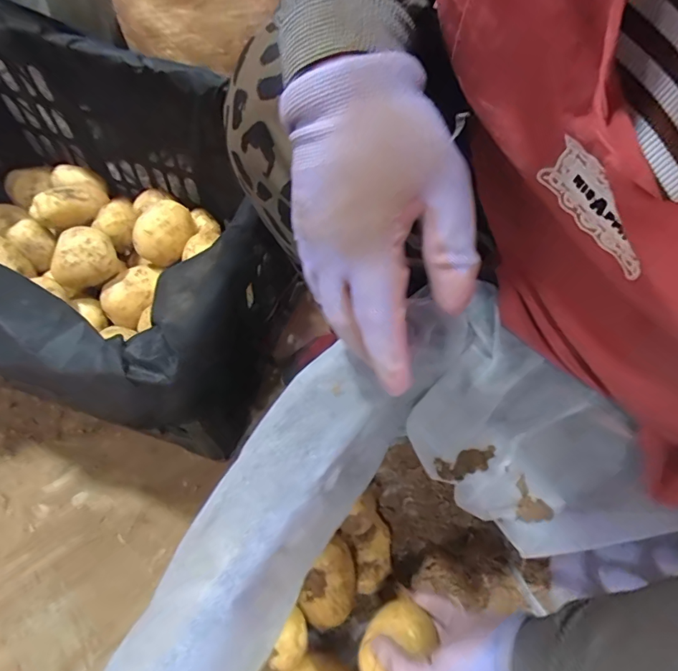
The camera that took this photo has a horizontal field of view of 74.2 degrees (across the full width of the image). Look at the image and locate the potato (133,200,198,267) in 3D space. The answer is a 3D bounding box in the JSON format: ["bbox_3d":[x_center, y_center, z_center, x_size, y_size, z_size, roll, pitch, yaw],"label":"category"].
[{"bbox_3d":[-0.231,-0.138,0.593,0.060,0.058,0.081,28,64,11],"label":"potato"}]

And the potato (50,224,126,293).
[{"bbox_3d":[-0.320,-0.094,0.566,0.074,0.062,0.055,-28,67,-16],"label":"potato"}]

